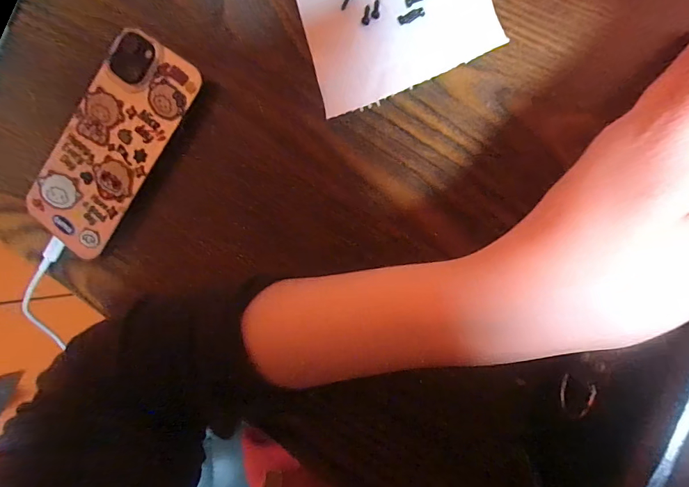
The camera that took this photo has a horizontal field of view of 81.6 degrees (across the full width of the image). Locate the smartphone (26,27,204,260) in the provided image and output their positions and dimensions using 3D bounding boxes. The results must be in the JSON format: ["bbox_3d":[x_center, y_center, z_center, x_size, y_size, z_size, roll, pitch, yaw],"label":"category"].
[{"bbox_3d":[-0.139,-0.061,0.238,0.060,0.007,0.129,29,88,5],"label":"smartphone"}]

